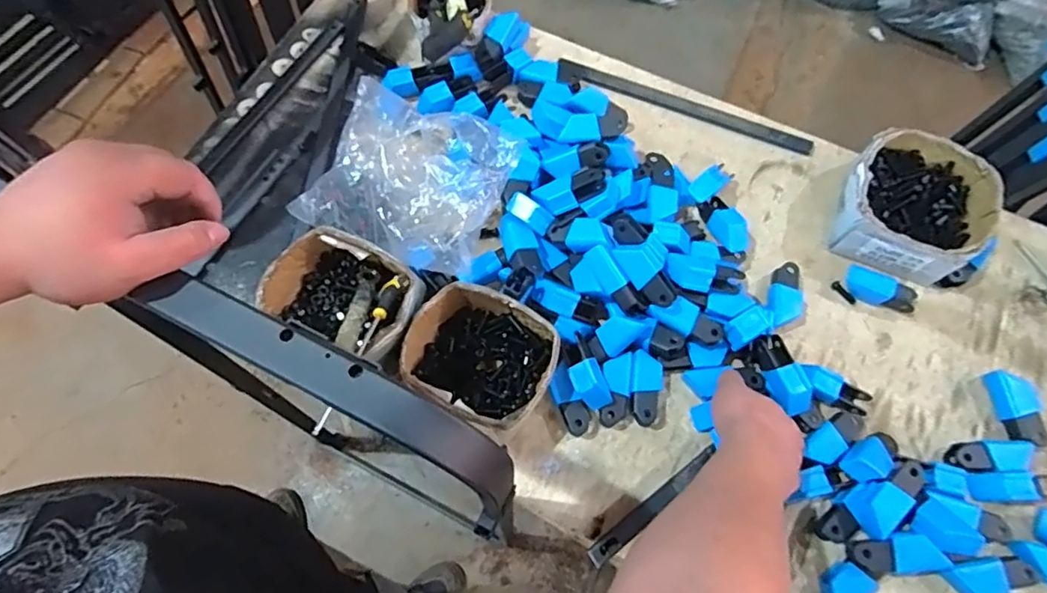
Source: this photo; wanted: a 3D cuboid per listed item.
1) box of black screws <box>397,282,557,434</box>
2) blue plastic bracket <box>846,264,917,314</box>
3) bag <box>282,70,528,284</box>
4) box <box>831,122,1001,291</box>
[{"bbox_3d":[-0.045,0.064,0.640,0.164,0.079,0.126,30,72,11],"label":"box of black screws"},{"bbox_3d":[0.452,-0.008,0.719,0.085,0.036,0.034,27,71,10],"label":"blue plastic bracket"},{"bbox_3d":[-0.143,-0.154,0.702,0.251,0.097,0.196,25,71,9],"label":"bag"},{"bbox_3d":[0.501,-0.120,0.738,0.182,0.084,0.188,27,71,10],"label":"box"}]

